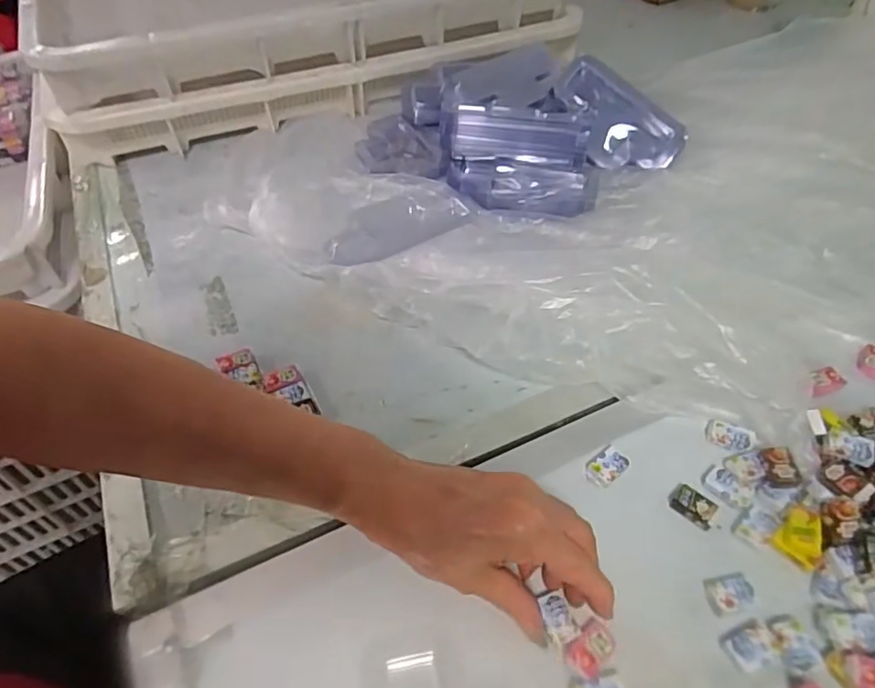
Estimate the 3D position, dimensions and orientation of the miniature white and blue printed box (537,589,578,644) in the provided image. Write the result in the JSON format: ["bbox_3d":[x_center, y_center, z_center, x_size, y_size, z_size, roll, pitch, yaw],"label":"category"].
[{"bbox_3d":[0.065,0.148,0.318,0.015,0.005,0.025,-15,51,-8],"label":"miniature white and blue printed box"}]

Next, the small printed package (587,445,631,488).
[{"bbox_3d":[0.108,0.078,0.375,0.026,0.009,0.020,-38,58,-24],"label":"small printed package"}]

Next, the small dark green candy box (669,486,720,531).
[{"bbox_3d":[0.156,0.099,0.356,0.024,0.007,0.019,29,58,24],"label":"small dark green candy box"}]

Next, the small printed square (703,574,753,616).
[{"bbox_3d":[0.164,0.140,0.327,0.024,0.004,0.019,-12,51,-6],"label":"small printed square"}]

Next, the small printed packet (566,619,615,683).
[{"bbox_3d":[0.081,0.161,0.309,0.019,0.004,0.027,33,60,27],"label":"small printed packet"}]

